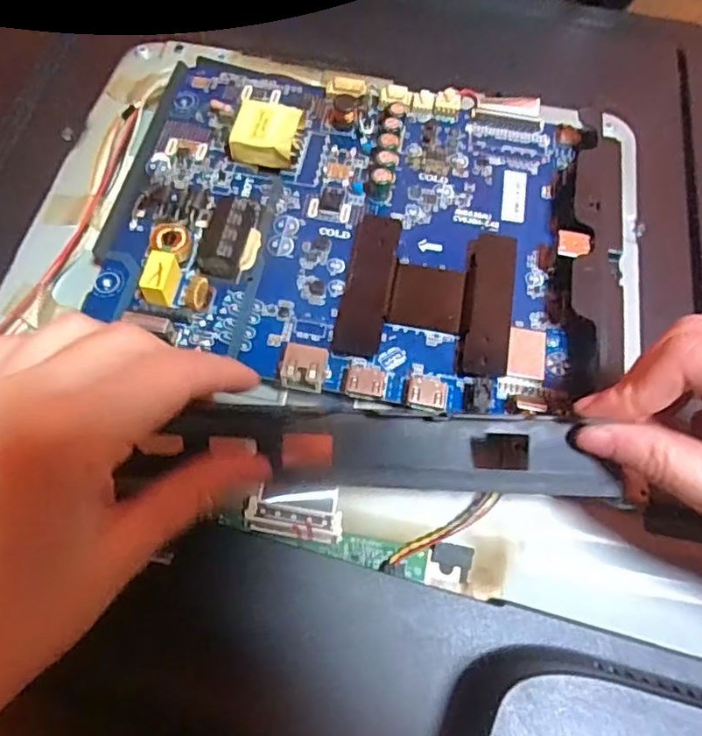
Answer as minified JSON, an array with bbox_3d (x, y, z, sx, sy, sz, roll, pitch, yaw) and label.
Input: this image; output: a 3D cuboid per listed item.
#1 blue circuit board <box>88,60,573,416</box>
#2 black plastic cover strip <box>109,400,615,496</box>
[{"bbox_3d":[-0.001,-0.068,0.278,0.193,0.031,0.168,6,64,0],"label":"blue circuit board"},{"bbox_3d":[0.006,0.028,0.206,0.164,0.032,0.008,0,14,-1],"label":"black plastic cover strip"}]

